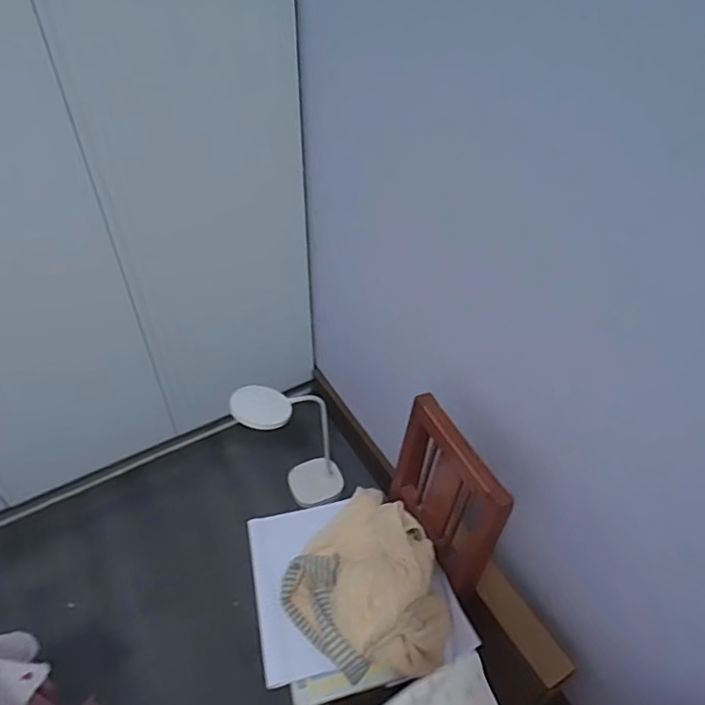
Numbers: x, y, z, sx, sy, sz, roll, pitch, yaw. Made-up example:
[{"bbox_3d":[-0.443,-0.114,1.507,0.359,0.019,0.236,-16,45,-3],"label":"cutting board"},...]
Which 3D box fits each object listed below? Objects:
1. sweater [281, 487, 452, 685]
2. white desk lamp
[{"bbox_3d":[0.036,0.398,0.995,0.284,0.092,0.321,-31,53,-28],"label":"sweater"},{"bbox_3d":[-0.146,0.233,1.393,0.259,0.491,0.118,-22,49,-22],"label":"white desk lamp"}]

